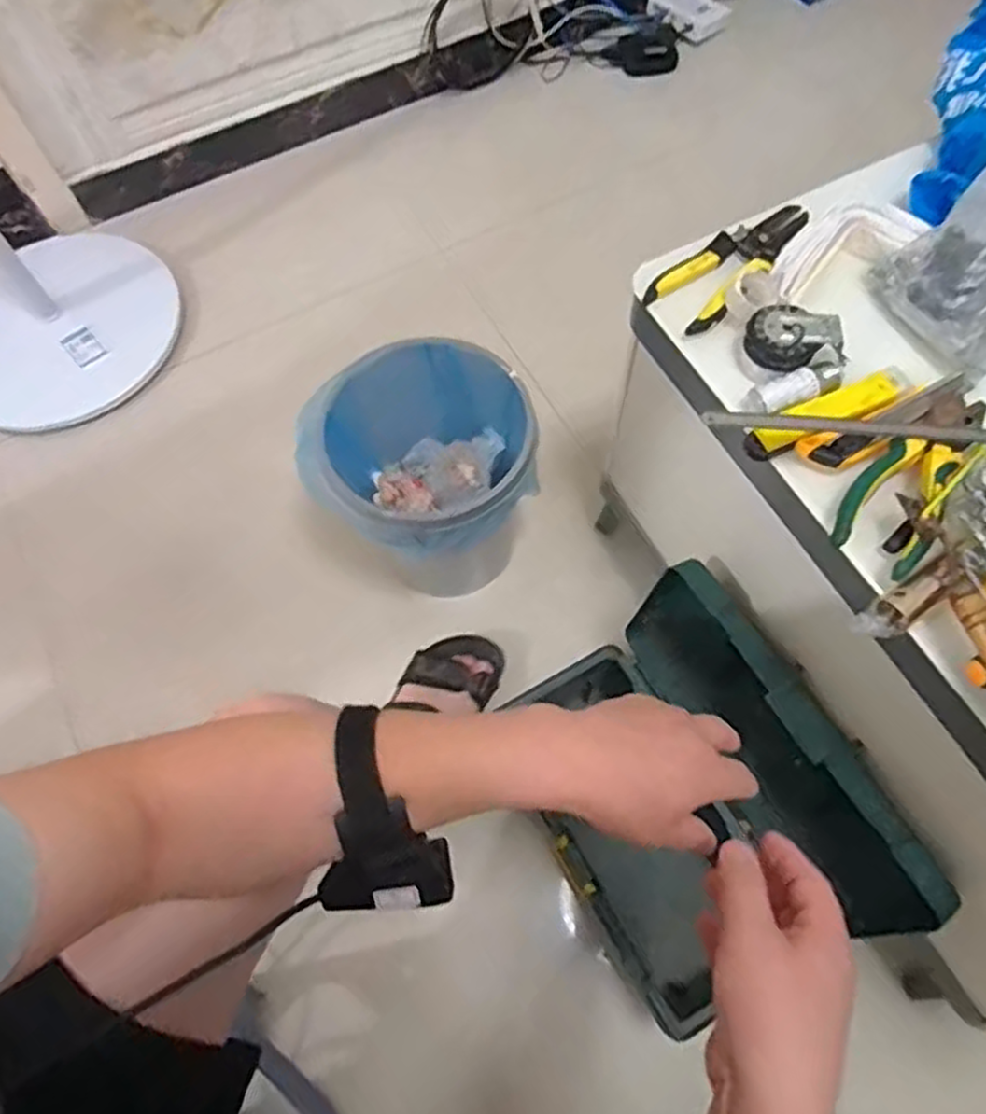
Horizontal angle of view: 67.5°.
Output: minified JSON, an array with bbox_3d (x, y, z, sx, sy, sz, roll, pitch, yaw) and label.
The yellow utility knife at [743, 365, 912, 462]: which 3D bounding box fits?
[{"bbox_3d":[0.253,-0.108,0.553,0.139,0.021,0.028,-25,67,-8],"label":"yellow utility knife"}]

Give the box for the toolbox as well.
[{"bbox_3d":[0.185,0.244,0.747,0.251,0.289,0.348,-29,68,-10],"label":"toolbox"}]

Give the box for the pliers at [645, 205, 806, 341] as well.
[{"bbox_3d":[0.201,-0.252,0.621,0.062,0.017,0.165,40,74,18],"label":"pliers"}]

